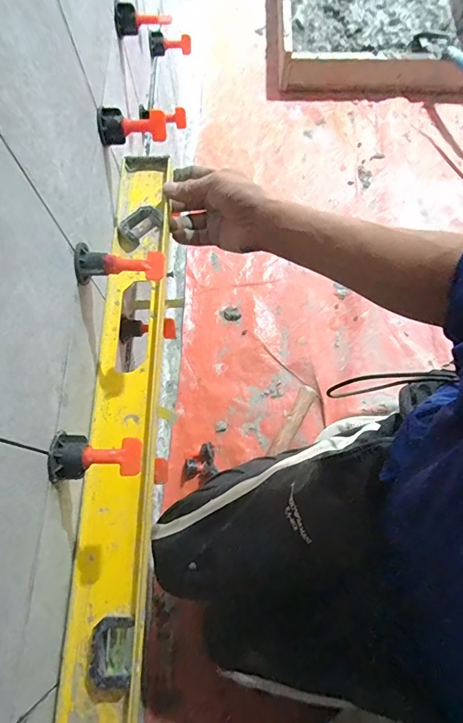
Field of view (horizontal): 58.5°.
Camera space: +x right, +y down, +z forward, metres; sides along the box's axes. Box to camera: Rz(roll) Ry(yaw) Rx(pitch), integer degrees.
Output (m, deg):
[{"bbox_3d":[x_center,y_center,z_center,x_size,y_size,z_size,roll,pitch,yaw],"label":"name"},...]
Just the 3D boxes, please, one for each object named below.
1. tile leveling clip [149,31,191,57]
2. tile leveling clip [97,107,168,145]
[{"bbox_3d":[-0.093,-0.475,0.619,0.067,0.026,0.020,-16,71,-19],"label":"tile leveling clip"},{"bbox_3d":[-0.092,-0.222,0.384,0.061,0.026,0.027,-11,71,-4],"label":"tile leveling clip"}]

